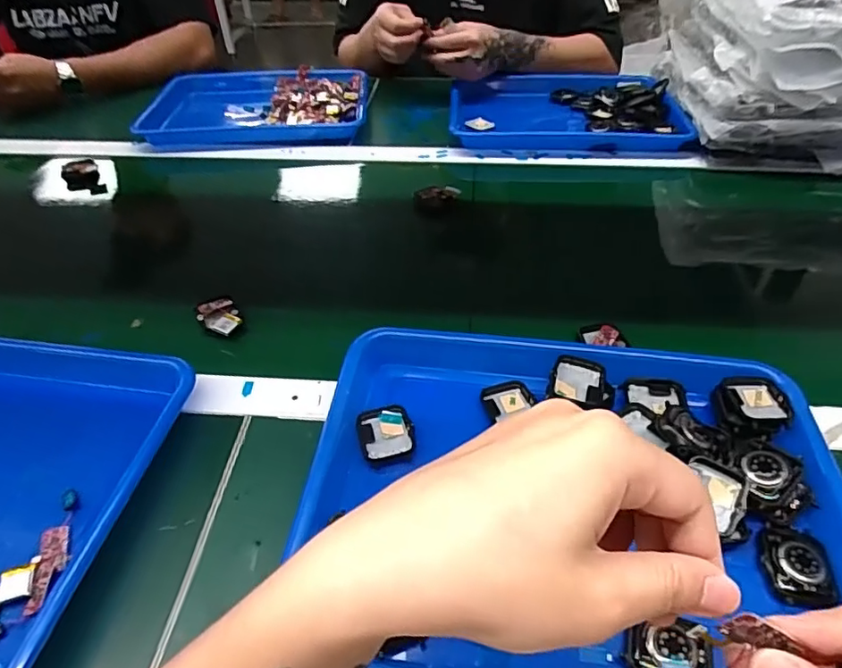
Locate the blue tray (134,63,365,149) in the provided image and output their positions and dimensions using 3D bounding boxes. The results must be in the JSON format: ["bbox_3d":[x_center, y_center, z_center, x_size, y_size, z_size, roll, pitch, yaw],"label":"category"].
[{"bbox_3d":[-0.256,-0.364,0.877,0.336,0.038,0.255,-2,43,-1],"label":"blue tray"}]

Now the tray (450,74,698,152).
[{"bbox_3d":[0.205,-0.332,0.819,0.317,0.038,0.262,3,43,5],"label":"tray"}]

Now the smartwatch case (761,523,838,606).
[{"bbox_3d":[0.214,0.132,0.315,0.038,0.008,0.044,4,43,6],"label":"smartwatch case"}]

